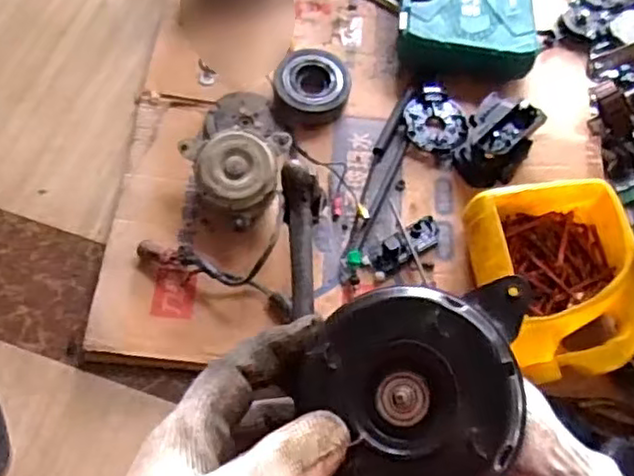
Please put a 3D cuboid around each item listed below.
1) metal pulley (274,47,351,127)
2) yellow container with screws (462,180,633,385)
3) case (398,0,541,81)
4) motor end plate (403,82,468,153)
[{"bbox_3d":[-0.006,-0.206,0.918,0.103,0.032,0.106,-3,66,-2],"label":"metal pulley"},{"bbox_3d":[0.282,0.045,0.773,0.184,0.084,0.219,-12,66,-10],"label":"yellow container with screws"},{"bbox_3d":[0.219,-0.344,0.978,0.198,0.075,0.253,7,64,-1],"label":"case"},{"bbox_3d":[0.162,-0.168,0.927,0.083,0.023,0.100,-2,65,-6],"label":"motor end plate"}]

